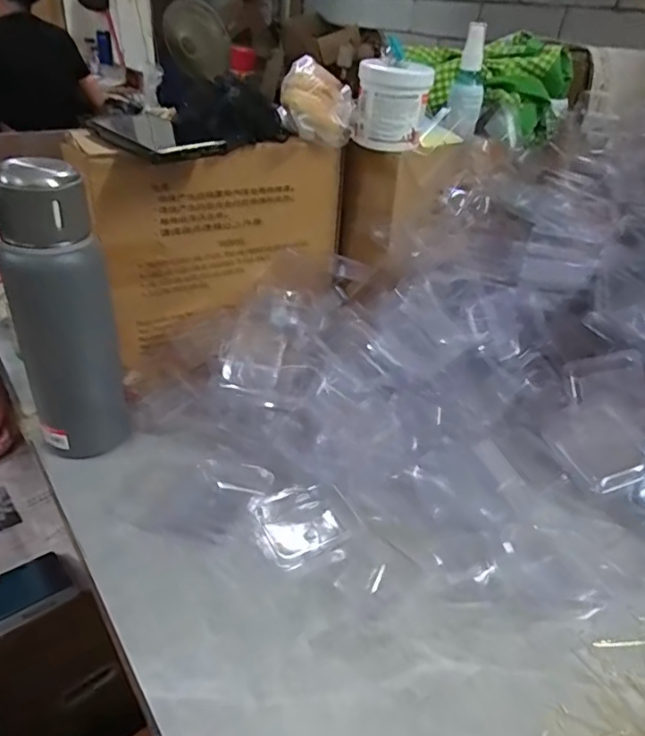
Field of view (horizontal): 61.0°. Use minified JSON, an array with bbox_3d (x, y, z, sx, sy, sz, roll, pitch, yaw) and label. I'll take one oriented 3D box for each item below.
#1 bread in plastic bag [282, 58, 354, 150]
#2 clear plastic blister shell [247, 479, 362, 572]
[{"bbox_3d":[-0.007,-0.277,0.580,0.076,0.070,0.095,5,34,-1],"label":"bread in plastic bag"},{"bbox_3d":[-0.018,0.139,0.504,0.086,0.021,0.073,-13,38,-26],"label":"clear plastic blister shell"}]

